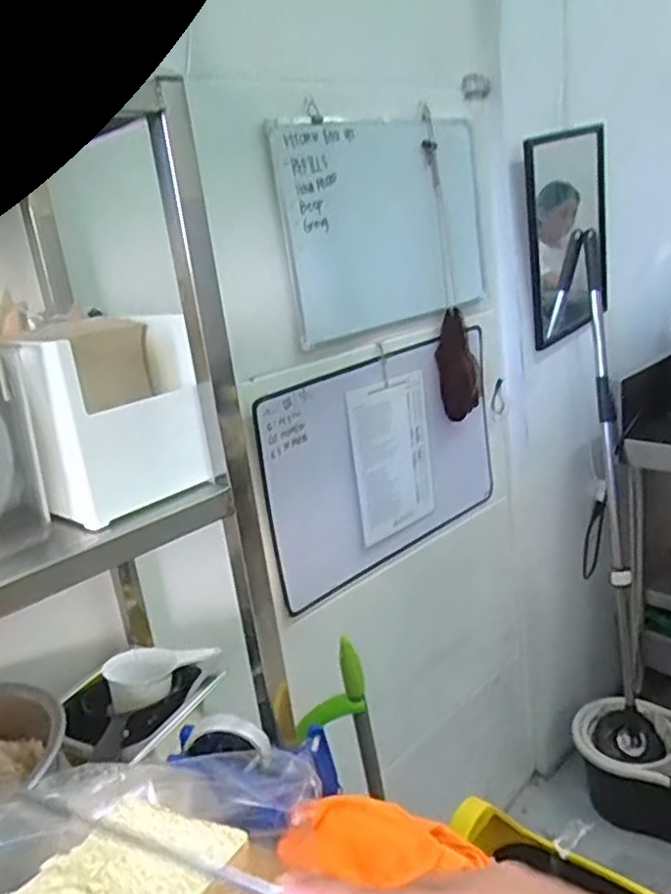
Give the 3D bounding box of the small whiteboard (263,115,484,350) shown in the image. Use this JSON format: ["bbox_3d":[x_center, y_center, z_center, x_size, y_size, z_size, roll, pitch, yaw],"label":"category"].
[{"bbox_3d":[0.091,-0.383,1.175,0.459,0.340,0.025,-18,18,-30],"label":"small whiteboard"}]

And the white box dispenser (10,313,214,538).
[{"bbox_3d":[-0.194,-0.033,0.613,0.144,0.144,0.142,-15,18,-21],"label":"white box dispenser"}]

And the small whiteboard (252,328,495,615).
[{"bbox_3d":[0.105,0.022,1.280,0.595,0.391,0.029,-20,20,-34],"label":"small whiteboard"}]

